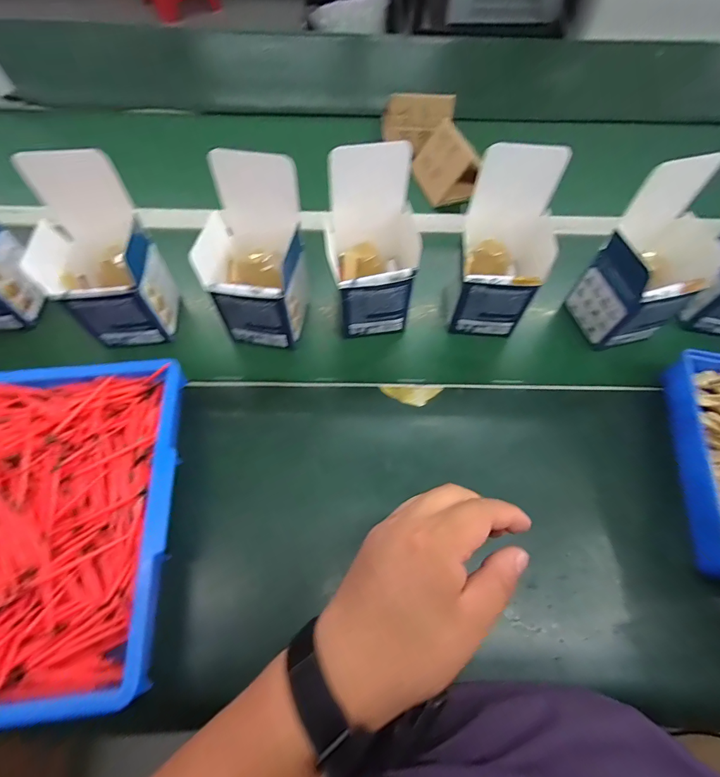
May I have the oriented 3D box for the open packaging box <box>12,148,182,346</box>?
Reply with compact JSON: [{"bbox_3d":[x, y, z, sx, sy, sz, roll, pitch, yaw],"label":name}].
[{"bbox_3d":[-0.269,-0.128,0.402,0.097,0.171,0.090,-6,62,-4],"label":"open packaging box"}]

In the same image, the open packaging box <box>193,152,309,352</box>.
[{"bbox_3d":[-0.110,-0.133,0.406,0.102,0.169,0.089,8,62,4],"label":"open packaging box"}]

